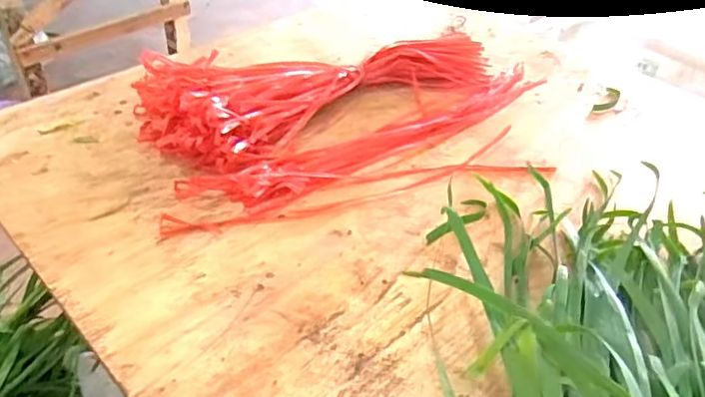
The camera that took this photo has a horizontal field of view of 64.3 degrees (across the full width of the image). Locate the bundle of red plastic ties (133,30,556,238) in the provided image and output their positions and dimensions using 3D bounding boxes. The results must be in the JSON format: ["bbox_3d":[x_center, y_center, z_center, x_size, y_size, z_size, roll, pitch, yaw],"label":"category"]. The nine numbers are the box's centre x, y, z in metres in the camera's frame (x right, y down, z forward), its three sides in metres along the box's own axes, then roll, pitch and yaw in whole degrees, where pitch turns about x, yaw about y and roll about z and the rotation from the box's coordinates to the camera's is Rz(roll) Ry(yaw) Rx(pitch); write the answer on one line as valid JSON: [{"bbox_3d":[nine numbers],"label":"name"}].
[{"bbox_3d":[0.015,-0.082,0.497,0.383,0.057,0.184,-13,43,-19],"label":"bundle of red plastic ties"}]

